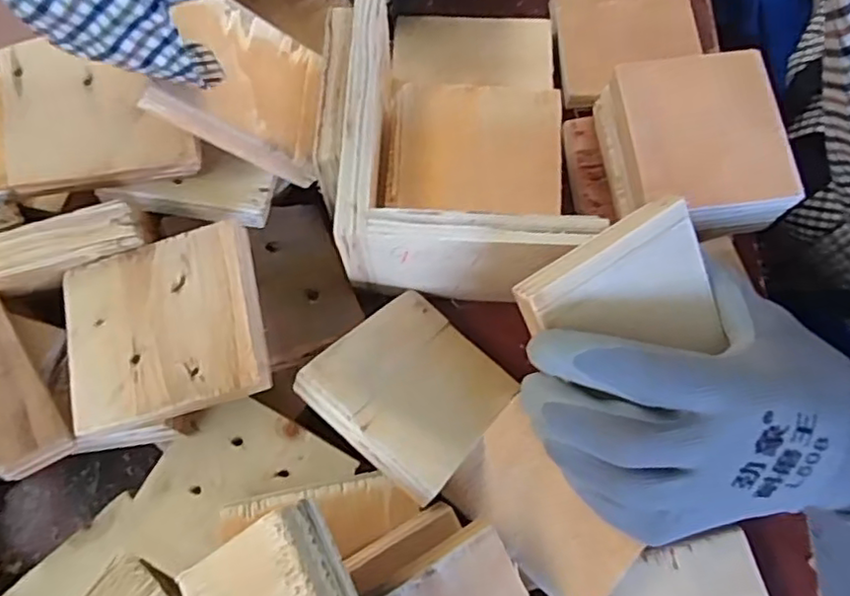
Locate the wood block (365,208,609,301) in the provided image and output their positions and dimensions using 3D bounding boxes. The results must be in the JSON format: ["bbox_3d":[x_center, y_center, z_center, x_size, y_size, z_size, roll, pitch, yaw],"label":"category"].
[{"bbox_3d":[0.025,-0.020,0.325,0.106,0.078,0.018,3,72,1],"label":"wood block"}]

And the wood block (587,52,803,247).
[{"bbox_3d":[0.149,-0.080,0.360,0.083,0.054,0.094,-7,72,-2],"label":"wood block"}]

